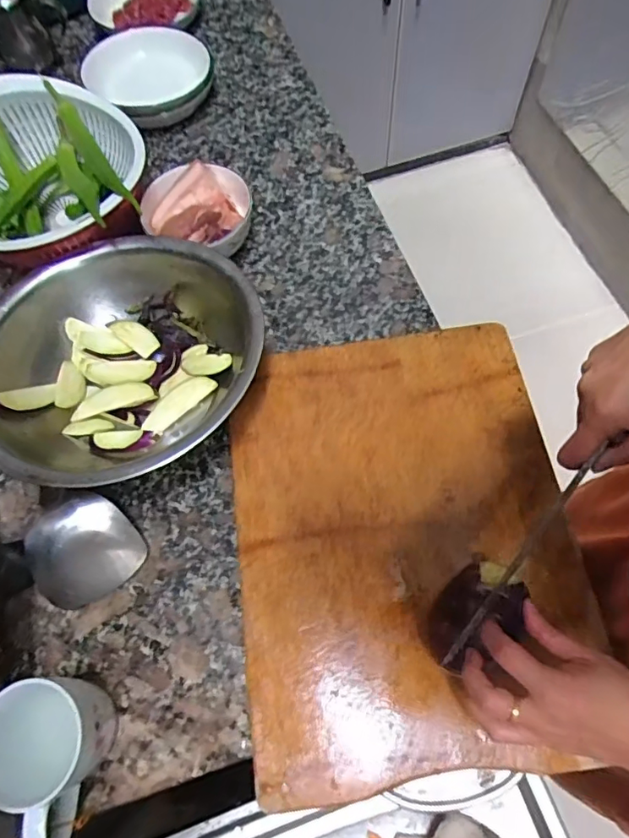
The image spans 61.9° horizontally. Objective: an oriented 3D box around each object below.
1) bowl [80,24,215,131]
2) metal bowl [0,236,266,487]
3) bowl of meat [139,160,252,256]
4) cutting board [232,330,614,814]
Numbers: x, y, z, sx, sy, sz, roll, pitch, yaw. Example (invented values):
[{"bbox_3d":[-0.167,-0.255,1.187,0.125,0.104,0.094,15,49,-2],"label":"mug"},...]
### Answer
[{"bbox_3d":[-0.226,-0.474,0.732,0.163,0.061,0.163,-1,66,3],"label":"bowl"},{"bbox_3d":[-0.186,-0.055,0.529,0.267,0.100,0.266,-1,66,3],"label":"metal bowl"},{"bbox_3d":[-0.136,-0.242,0.617,0.122,0.080,0.105,7,66,7],"label":"bowl of meat"},{"bbox_3d":[0.078,0.097,0.483,0.288,0.025,0.386,-9,66,0],"label":"cutting board"}]

